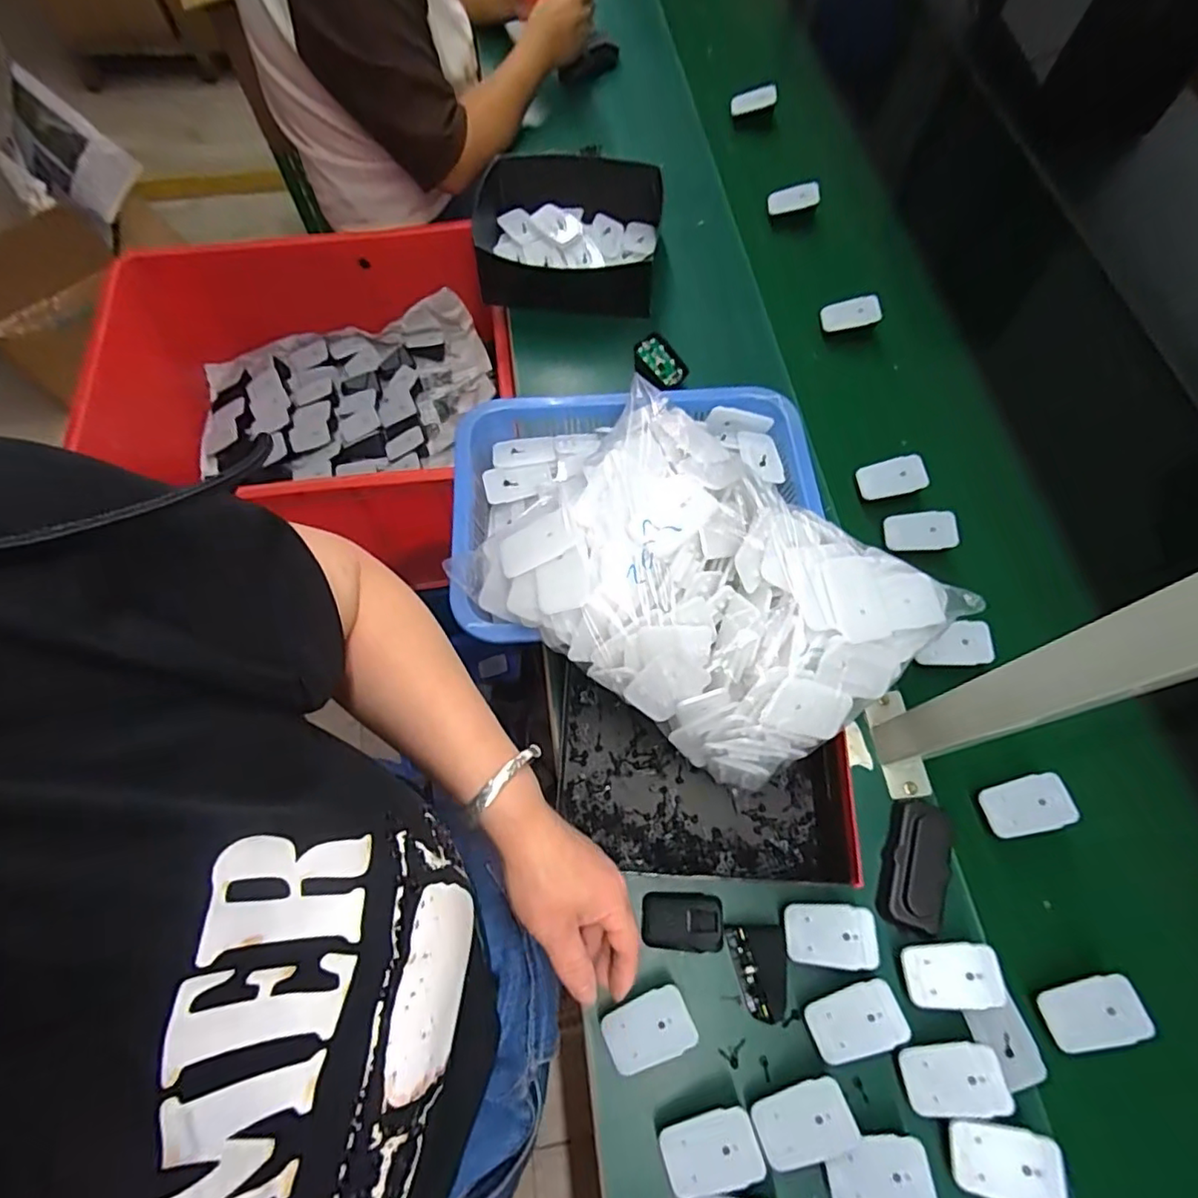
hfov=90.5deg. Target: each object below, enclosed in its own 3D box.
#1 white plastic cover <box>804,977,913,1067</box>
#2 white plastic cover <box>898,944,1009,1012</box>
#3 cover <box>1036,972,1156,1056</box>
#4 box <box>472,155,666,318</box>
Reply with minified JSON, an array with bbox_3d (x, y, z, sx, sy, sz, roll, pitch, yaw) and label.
[{"bbox_3d":[0.203,0.335,0.470,0.070,0.008,0.046,-25,69,7],"label":"white plastic cover"},{"bbox_3d":[0.286,0.305,0.480,0.070,0.004,0.045,-11,61,14],"label":"white plastic cover"},{"bbox_3d":[0.397,0.333,0.477,0.069,0.004,0.044,-28,56,16],"label":"cover"},{"bbox_3d":[-0.053,-0.484,0.798,0.261,0.089,0.199,6,66,3],"label":"box"}]

